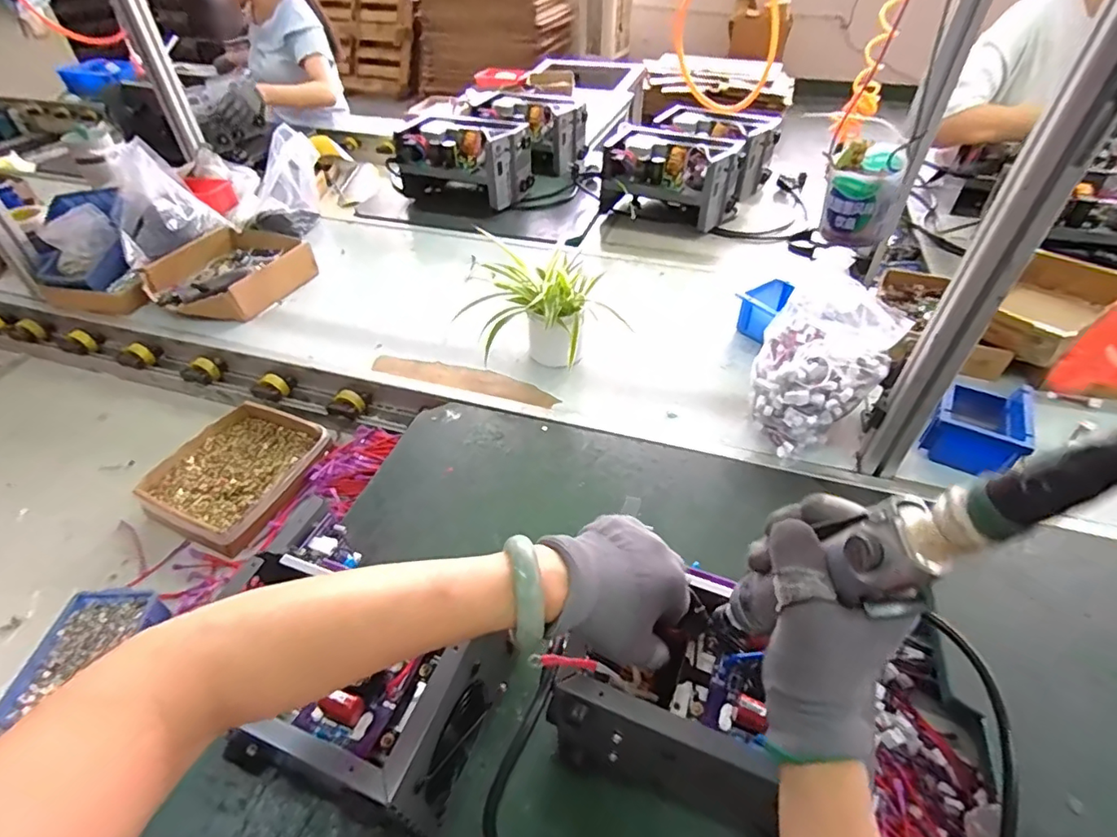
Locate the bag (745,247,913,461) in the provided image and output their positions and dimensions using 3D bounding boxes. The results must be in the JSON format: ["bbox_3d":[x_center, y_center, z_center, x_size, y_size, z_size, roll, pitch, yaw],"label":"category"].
[{"bbox_3d":[0.336,-0.078,0.726,0.137,0.196,0.160,-16,46,-15],"label":"bag"}]

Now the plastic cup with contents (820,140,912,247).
[{"bbox_3d":[0.273,-0.201,0.489,0.061,0.071,0.058,23,49,23],"label":"plastic cup with contents"}]

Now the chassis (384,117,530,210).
[{"bbox_3d":[-0.253,-0.647,1.357,0.365,0.156,0.180,15,46,16],"label":"chassis"}]

